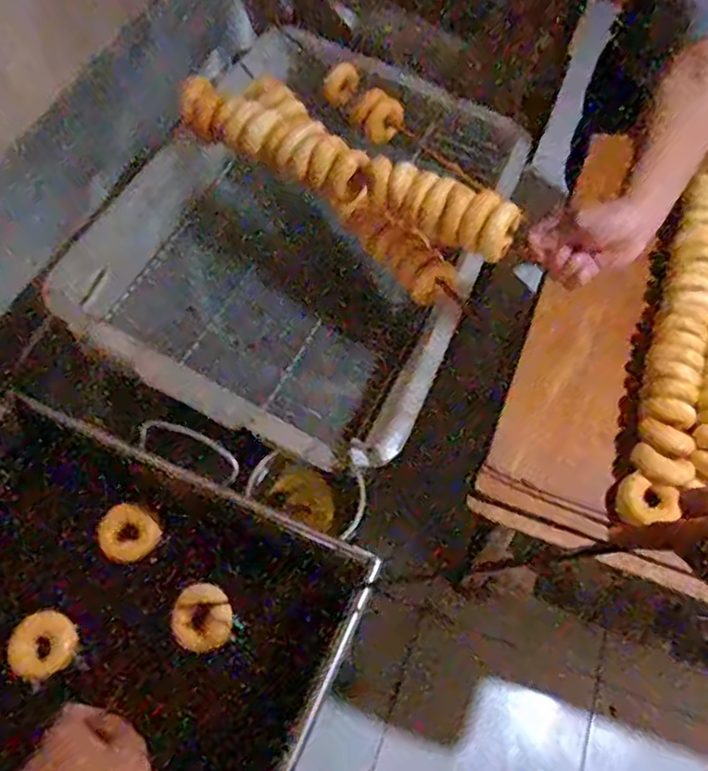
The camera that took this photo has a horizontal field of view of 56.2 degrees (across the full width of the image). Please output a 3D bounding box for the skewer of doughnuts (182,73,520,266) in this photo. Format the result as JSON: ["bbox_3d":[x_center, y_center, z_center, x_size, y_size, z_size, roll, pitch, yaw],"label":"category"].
[{"bbox_3d":[-0.007,-0.271,0.833,0.449,0.094,0.075,27,62,12],"label":"skewer of doughnuts"}]

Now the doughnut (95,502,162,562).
[{"bbox_3d":[-0.264,0.171,0.772,0.063,0.026,0.061,2,60,-3],"label":"doughnut"}]

